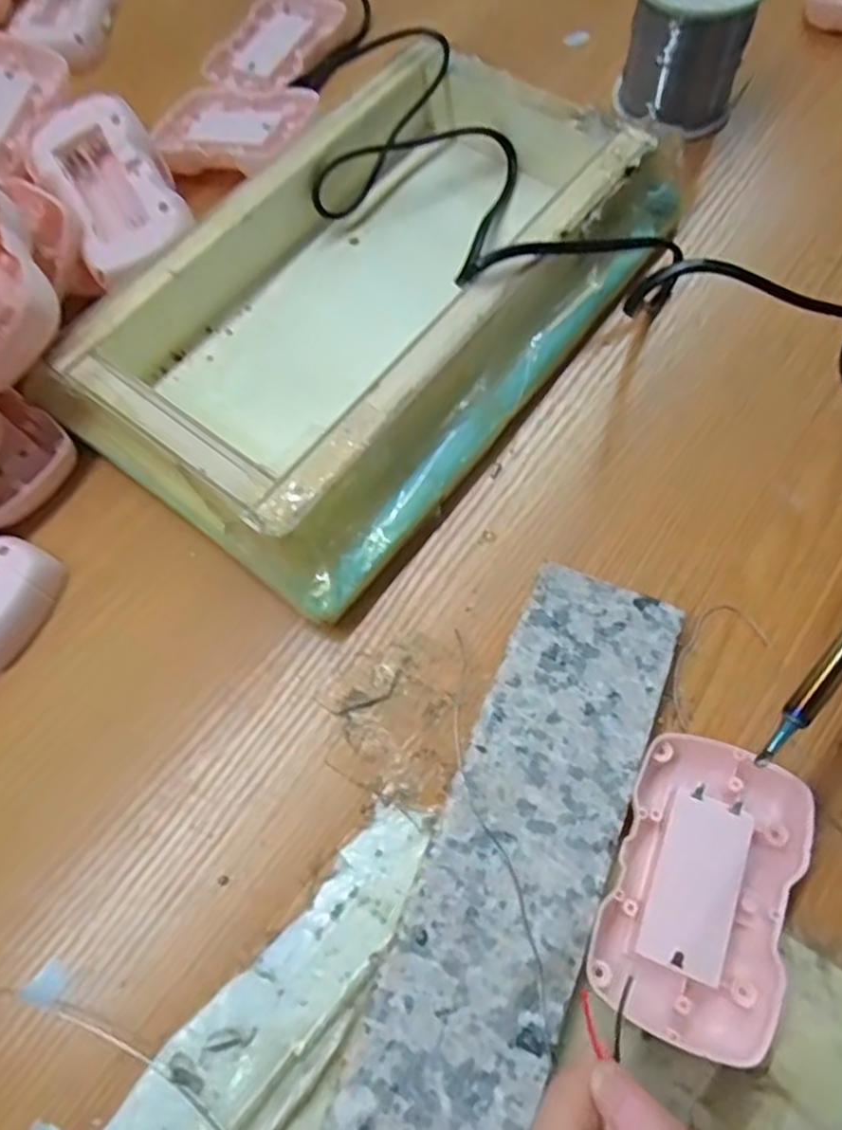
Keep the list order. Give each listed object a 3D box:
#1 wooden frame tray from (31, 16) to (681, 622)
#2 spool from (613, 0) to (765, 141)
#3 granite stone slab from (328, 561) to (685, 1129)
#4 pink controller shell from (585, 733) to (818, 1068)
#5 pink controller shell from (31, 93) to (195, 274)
[{"bbox_3d":[-0.018,-0.118,0.313,0.161,0.044,0.259,37,74,16],"label":"wooden frame tray"},{"bbox_3d":[0.135,-0.265,0.355,0.058,0.067,0.058,-1,68,2],"label":"spool"},{"bbox_3d":[0.030,0.100,0.232,0.055,0.018,0.207,20,70,11],"label":"granite stone slab"},{"bbox_3d":[0.089,0.102,0.225,0.053,0.016,0.087,21,70,11],"label":"pink controller shell"},{"bbox_3d":[-0.142,-0.174,0.328,0.049,0.017,0.081,-31,87,2],"label":"pink controller shell"}]

